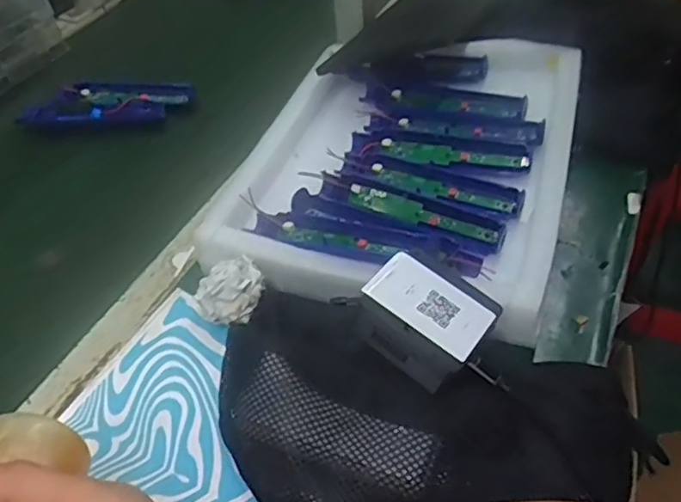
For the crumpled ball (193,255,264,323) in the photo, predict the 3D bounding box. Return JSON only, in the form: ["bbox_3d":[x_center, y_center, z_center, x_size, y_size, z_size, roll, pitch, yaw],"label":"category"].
[{"bbox_3d":[-0.088,0.036,0.504,0.053,0.052,0.045,-14,46,-10],"label":"crumpled ball"}]

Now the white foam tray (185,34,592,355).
[{"bbox_3d":[0.059,-0.087,0.598,0.303,0.066,0.350,12,47,16],"label":"white foam tray"}]

